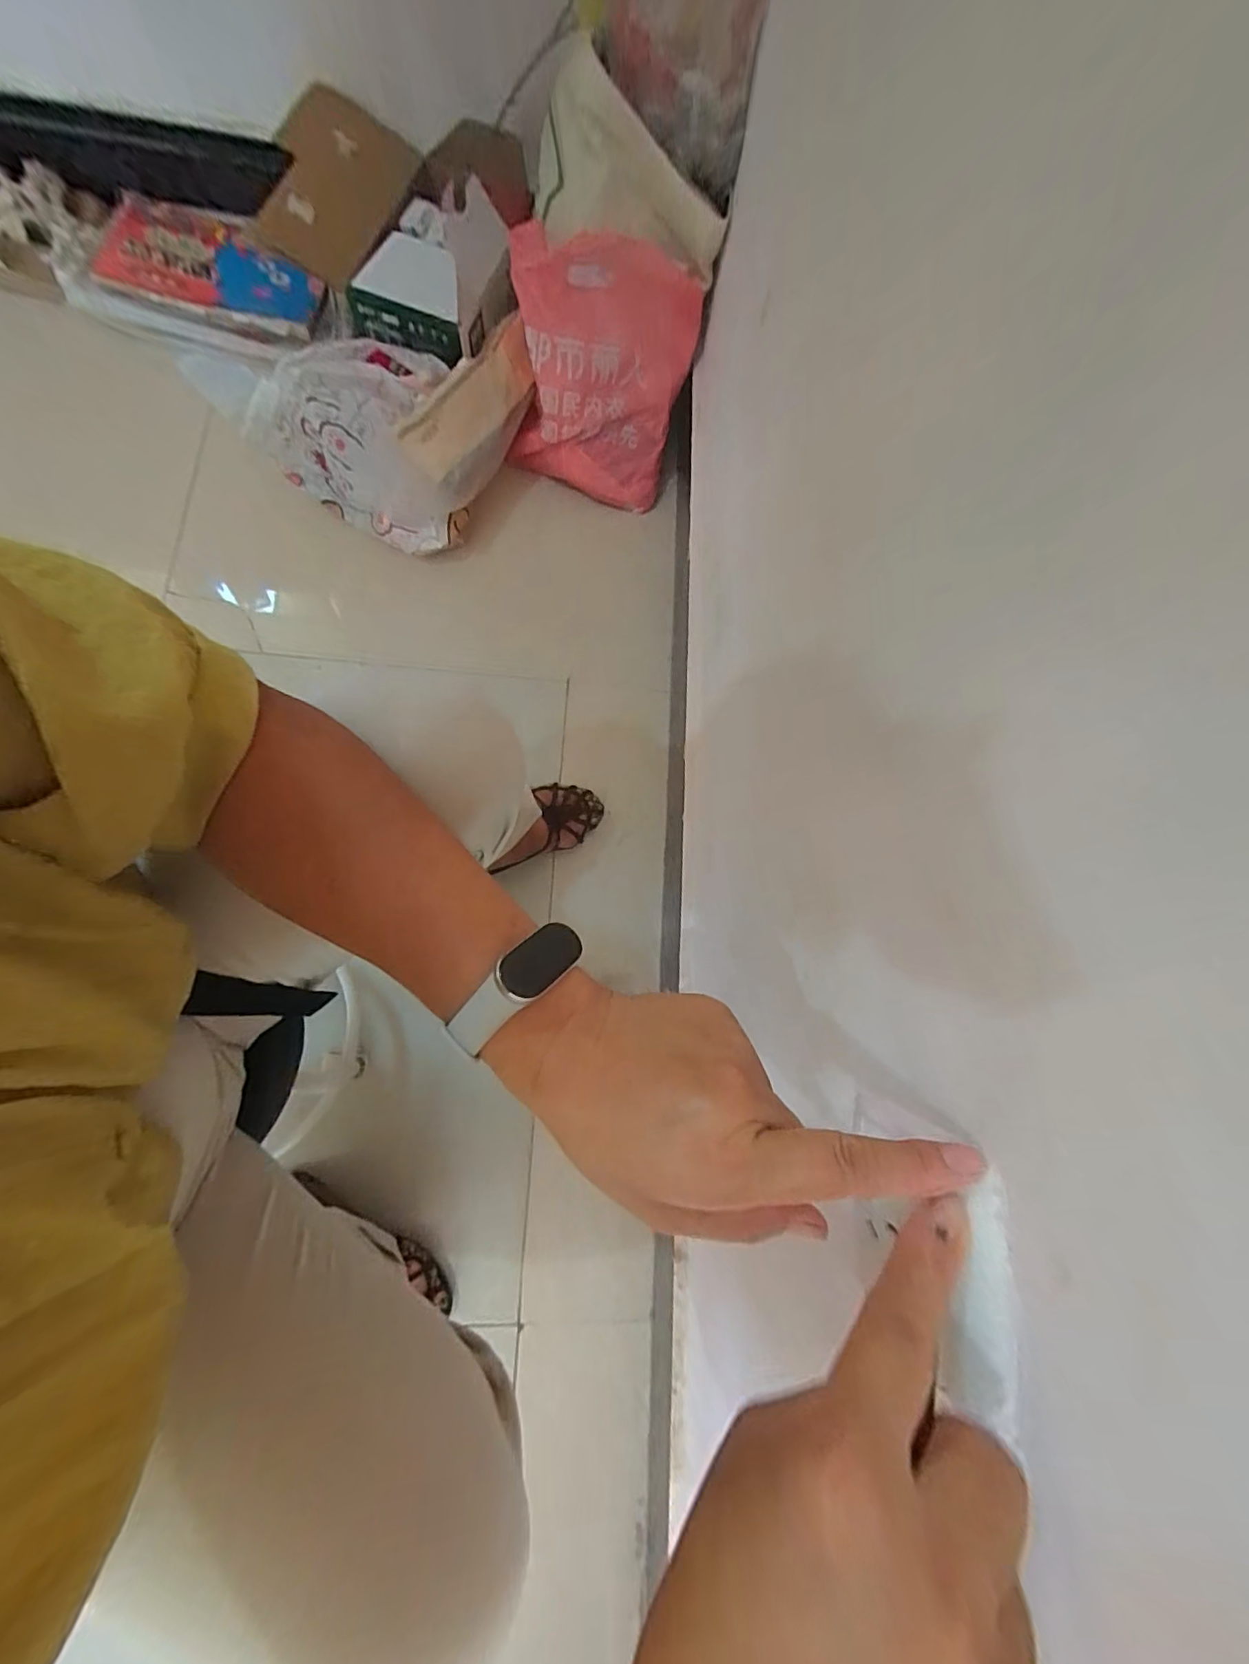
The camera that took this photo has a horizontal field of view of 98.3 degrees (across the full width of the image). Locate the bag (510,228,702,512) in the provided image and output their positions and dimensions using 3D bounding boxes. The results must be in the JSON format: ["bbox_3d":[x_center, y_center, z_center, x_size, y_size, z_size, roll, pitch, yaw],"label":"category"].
[{"bbox_3d":[-0.032,-0.651,0.779,0.256,0.246,0.193,5,79,-5],"label":"bag"}]

